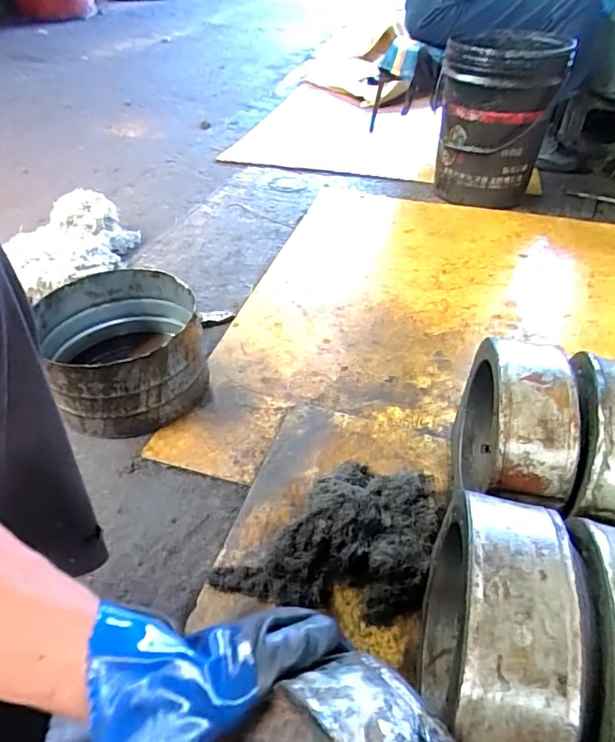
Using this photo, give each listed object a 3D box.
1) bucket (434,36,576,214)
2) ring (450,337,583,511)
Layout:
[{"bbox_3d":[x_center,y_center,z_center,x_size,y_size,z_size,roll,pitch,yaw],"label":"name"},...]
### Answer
[{"bbox_3d":[0.481,-0.661,1.358,0.293,0.376,0.312,9,43,9],"label":"bucket"},{"bbox_3d":[0.240,0.081,0.614,0.088,0.210,0.209,7,43,7],"label":"ring"}]

